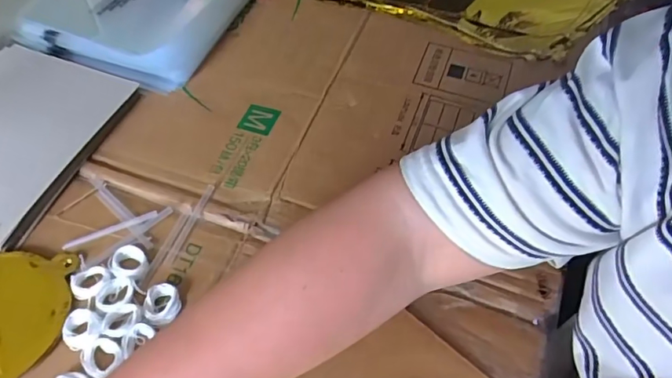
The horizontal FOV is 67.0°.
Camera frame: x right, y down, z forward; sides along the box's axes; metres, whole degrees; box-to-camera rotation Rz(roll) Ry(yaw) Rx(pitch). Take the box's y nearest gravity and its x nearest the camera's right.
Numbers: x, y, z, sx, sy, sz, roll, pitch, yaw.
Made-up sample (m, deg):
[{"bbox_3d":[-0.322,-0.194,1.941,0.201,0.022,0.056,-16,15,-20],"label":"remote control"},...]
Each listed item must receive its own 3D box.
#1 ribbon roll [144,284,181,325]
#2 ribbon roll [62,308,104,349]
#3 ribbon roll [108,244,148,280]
[{"bbox_3d":[-0.131,0.087,0.384,0.027,0.006,0.032,-3,55,-1],"label":"ribbon roll"},{"bbox_3d":[-0.188,0.102,0.374,0.027,0.008,0.030,-31,60,-19],"label":"ribbon roll"},{"bbox_3d":[-0.166,0.058,0.405,0.033,0.008,0.026,25,59,17],"label":"ribbon roll"}]

